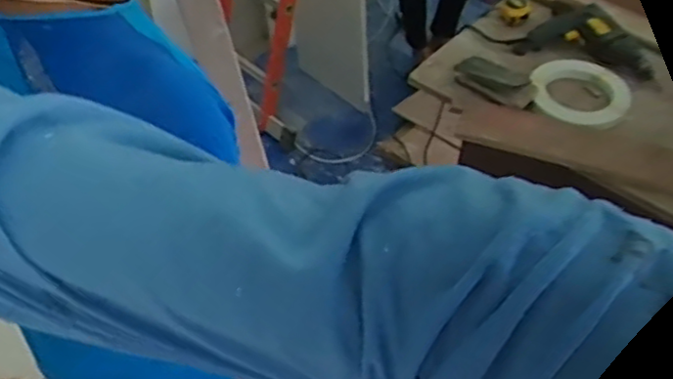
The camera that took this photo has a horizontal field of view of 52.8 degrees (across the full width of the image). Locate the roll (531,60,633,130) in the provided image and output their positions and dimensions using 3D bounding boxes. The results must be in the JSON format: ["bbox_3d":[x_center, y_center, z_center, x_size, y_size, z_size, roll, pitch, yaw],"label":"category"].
[{"bbox_3d":[0.474,-0.188,1.312,0.185,0.035,0.201,0,46,0],"label":"roll"}]

